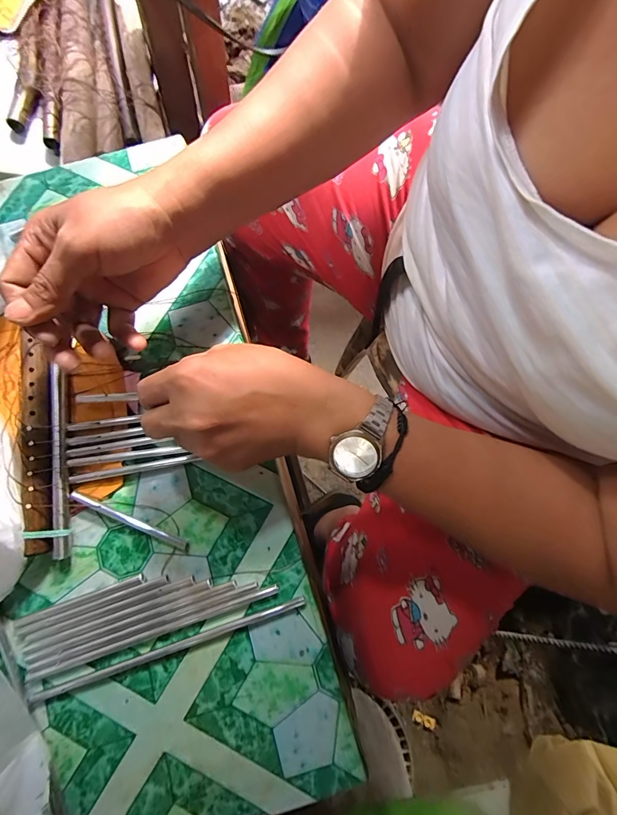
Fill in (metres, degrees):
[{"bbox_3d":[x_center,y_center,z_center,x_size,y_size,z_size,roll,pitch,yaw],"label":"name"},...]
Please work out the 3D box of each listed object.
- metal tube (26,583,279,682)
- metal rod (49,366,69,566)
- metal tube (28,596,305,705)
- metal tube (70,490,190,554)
[{"bbox_3d":[-0.113,0.164,0.277,0.188,0.004,0.007,-19,80,-3],"label":"metal tube"},{"bbox_3d":[-0.189,0.039,0.289,0.009,0.008,0.144,-5,84,-1],"label":"metal rod"},{"bbox_3d":[-0.102,0.176,0.275,0.205,0.006,0.007,-19,80,-3],"label":"metal tube"},{"bbox_3d":[-0.137,0.088,0.291,0.098,0.008,0.008,24,81,5],"label":"metal tube"}]

